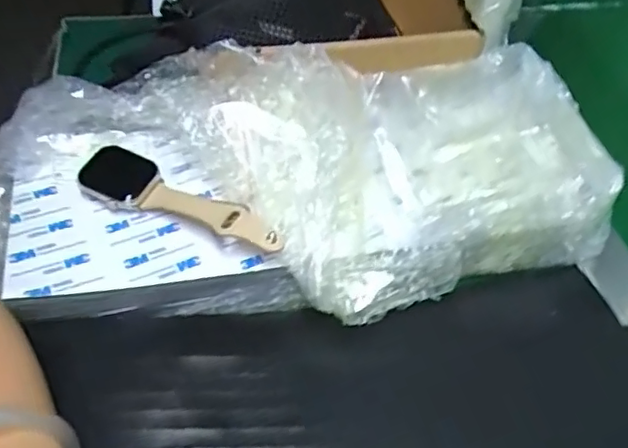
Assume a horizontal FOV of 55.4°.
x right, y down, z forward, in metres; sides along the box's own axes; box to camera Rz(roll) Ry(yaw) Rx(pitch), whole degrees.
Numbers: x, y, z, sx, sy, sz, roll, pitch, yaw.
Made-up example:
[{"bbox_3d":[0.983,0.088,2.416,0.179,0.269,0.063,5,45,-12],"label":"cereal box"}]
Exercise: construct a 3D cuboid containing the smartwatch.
[{"bbox_3d":[-0.075,-0.010,0.337,0.124,0.016,0.033,23,50,16],"label":"smartwatch"}]

